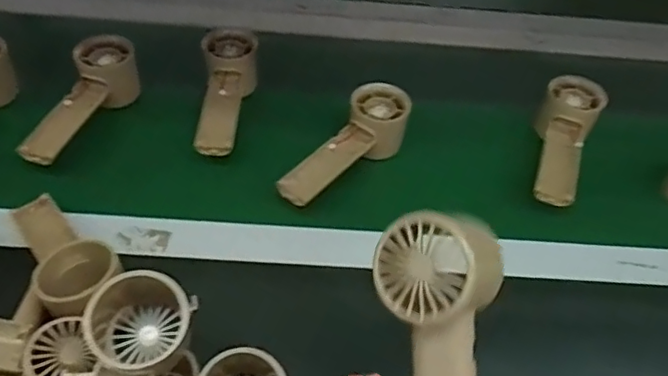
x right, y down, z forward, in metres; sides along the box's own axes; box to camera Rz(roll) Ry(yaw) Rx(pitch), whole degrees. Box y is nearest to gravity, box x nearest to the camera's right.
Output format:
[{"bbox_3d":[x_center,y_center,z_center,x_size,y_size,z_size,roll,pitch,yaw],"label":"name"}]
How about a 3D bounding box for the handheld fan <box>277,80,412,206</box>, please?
[{"bbox_3d":[0.014,-0.035,0.559,0.055,0.053,0.154,30,53,18],"label":"handheld fan"}]

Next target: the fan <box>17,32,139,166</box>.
[{"bbox_3d":[-0.244,-0.078,0.581,0.067,0.061,0.159,10,50,3],"label":"fan"}]

